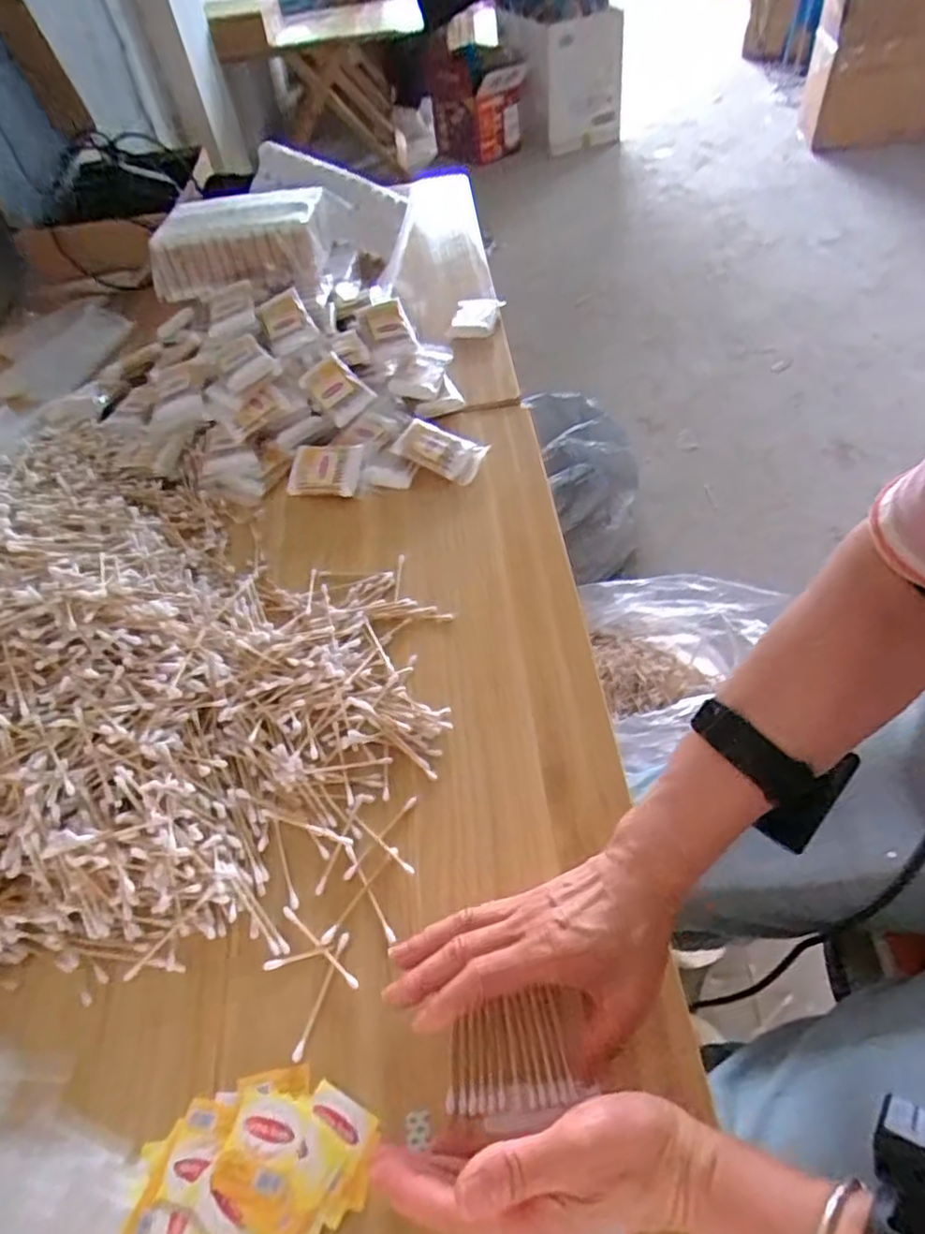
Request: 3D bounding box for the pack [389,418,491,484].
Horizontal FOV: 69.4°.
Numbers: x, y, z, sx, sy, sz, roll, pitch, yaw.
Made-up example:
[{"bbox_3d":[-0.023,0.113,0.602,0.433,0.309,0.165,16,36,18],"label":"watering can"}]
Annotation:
[{"bbox_3d":[-0.025,-0.188,0.748,0.096,0.013,0.057,26,73,0],"label":"pack"}]

